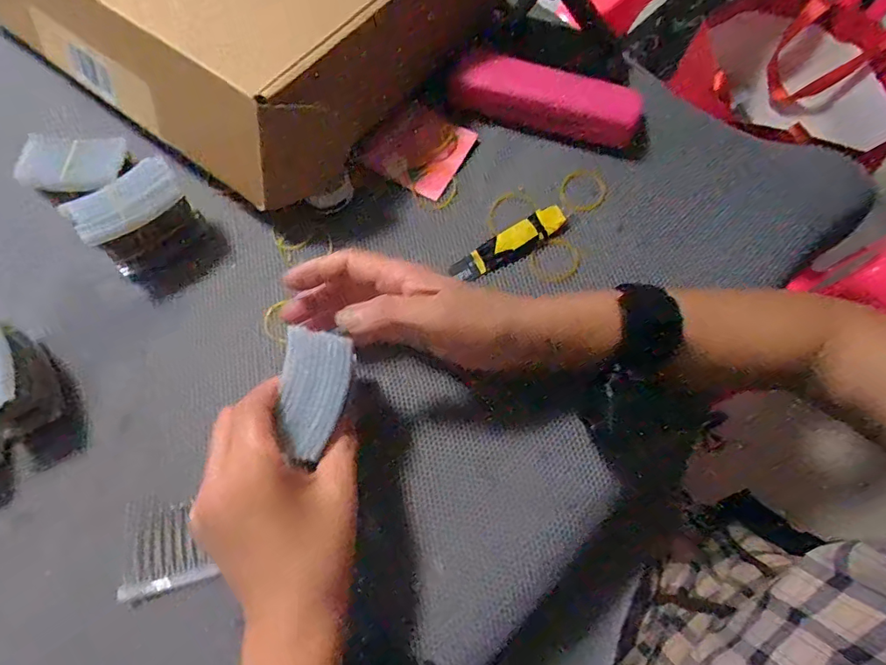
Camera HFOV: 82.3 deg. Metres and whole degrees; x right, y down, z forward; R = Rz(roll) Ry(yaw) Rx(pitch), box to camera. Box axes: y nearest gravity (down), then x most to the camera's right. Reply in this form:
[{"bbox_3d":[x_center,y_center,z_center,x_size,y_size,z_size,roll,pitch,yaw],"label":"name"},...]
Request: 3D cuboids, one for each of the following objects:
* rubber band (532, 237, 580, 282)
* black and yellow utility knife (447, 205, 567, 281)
[{"bbox_3d":[0.085,-0.054,0.373,0.030,0.006,0.040,41,74,13],"label":"rubber band"},{"bbox_3d":[0.051,-0.064,0.377,0.092,0.018,0.024,-28,73,-10],"label":"black and yellow utility knife"}]

